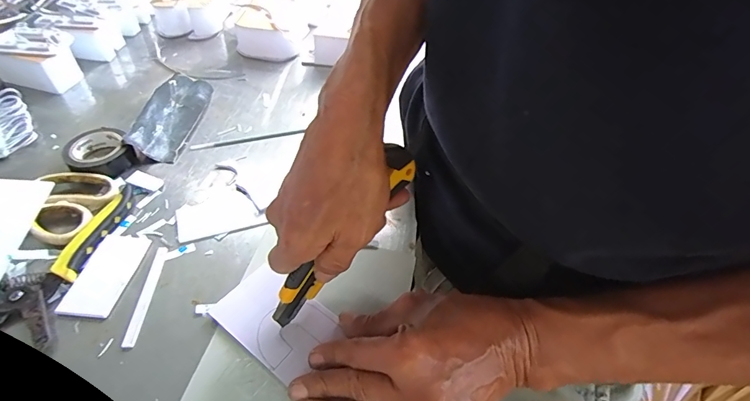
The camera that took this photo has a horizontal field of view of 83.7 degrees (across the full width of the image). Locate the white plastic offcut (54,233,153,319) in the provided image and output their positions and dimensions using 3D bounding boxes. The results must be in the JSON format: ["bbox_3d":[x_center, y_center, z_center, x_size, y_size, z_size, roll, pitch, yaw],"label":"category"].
[{"bbox_3d":[-0.221,0.059,0.345,0.040,0.004,0.077,7,48,1],"label":"white plastic offcut"}]

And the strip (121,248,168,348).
[{"bbox_3d":[-0.182,0.073,0.334,0.010,0.004,0.088,1,48,-4],"label":"strip"}]

